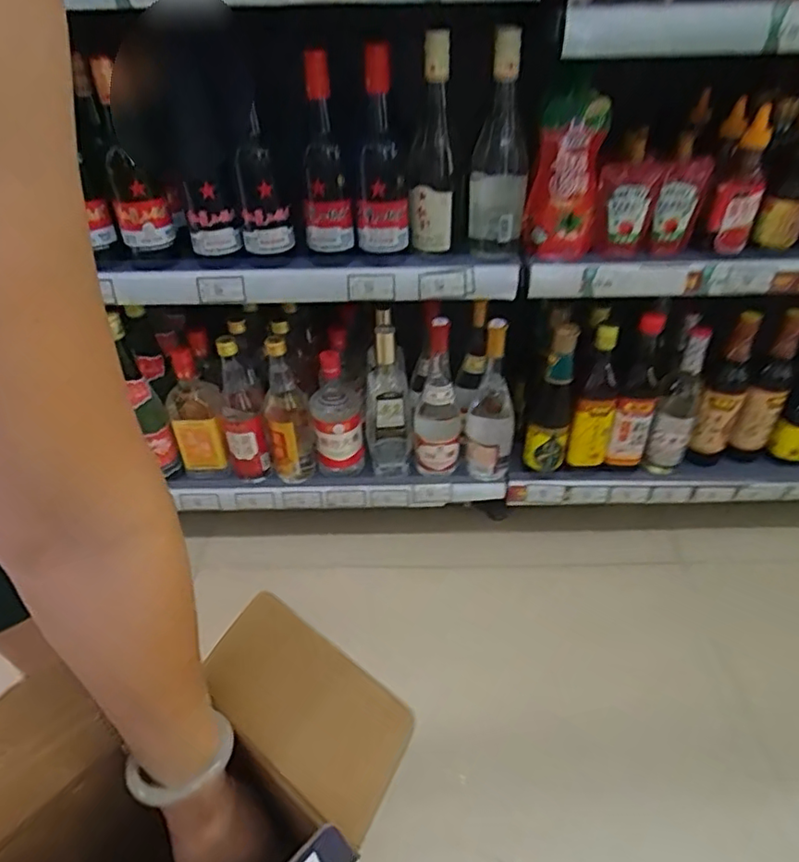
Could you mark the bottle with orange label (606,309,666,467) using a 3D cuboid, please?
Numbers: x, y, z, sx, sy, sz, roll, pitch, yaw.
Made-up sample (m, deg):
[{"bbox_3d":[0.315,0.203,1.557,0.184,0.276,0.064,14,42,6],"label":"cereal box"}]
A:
[{"bbox_3d":[0.351,-0.055,0.865,0.057,0.248,0.048,16,42,21],"label":"bottle with orange label"}]

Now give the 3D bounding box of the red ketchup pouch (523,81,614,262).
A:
[{"bbox_3d":[0.207,-0.321,0.734,0.088,0.188,0.057,6,39,10],"label":"red ketchup pouch"}]

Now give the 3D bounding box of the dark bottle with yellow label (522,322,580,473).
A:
[{"bbox_3d":[0.226,-0.052,0.873,0.062,0.229,0.066,9,40,14],"label":"dark bottle with yellow label"}]

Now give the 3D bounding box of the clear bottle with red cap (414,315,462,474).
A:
[{"bbox_3d":[0.058,-0.051,0.887,0.069,0.246,0.072,6,39,9],"label":"clear bottle with red cap"}]

